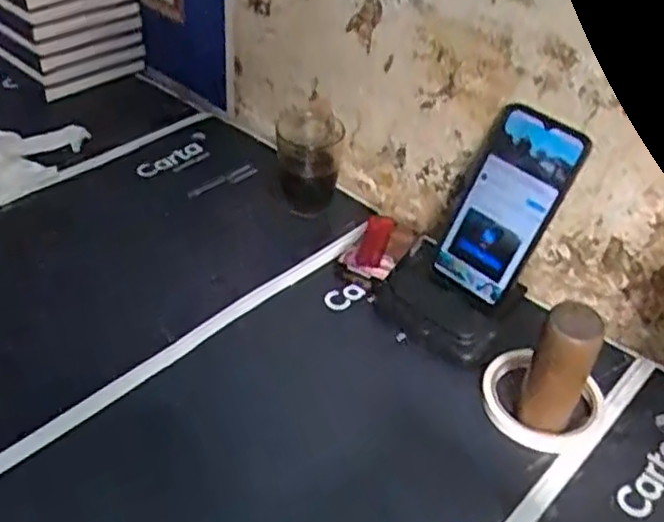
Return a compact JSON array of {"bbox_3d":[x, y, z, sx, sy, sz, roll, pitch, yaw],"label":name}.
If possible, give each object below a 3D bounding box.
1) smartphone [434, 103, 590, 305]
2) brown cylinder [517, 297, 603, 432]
[{"bbox_3d":[0.154,-0.049,0.620,0.017,0.165,0.078,3,29,-50],"label":"smartphone"},{"bbox_3d":[0.166,0.087,0.514,0.042,0.110,0.048,25,44,22],"label":"brown cylinder"}]

